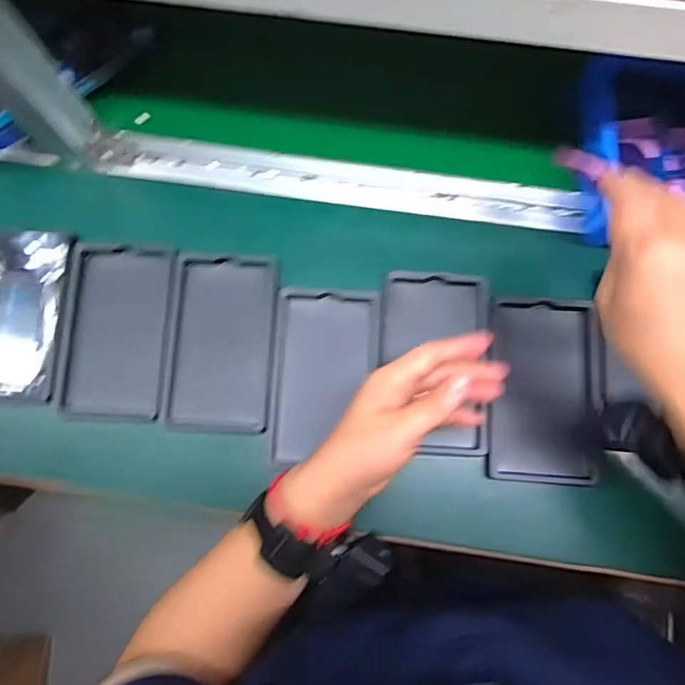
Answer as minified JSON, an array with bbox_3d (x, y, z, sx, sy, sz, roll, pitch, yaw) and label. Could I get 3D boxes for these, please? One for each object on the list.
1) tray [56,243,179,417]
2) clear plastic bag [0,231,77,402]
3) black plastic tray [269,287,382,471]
[{"bbox_3d":[-0.202,-0.012,0.473,0.093,0.009,0.156,3,78,2],"label":"tray"},{"bbox_3d":[-0.307,-0.026,0.473,0.106,0.014,0.153,4,78,2],"label":"clear plastic bag"},{"bbox_3d":[-0.014,0.029,0.464,0.090,0.011,0.154,2,78,2],"label":"black plastic tray"}]

